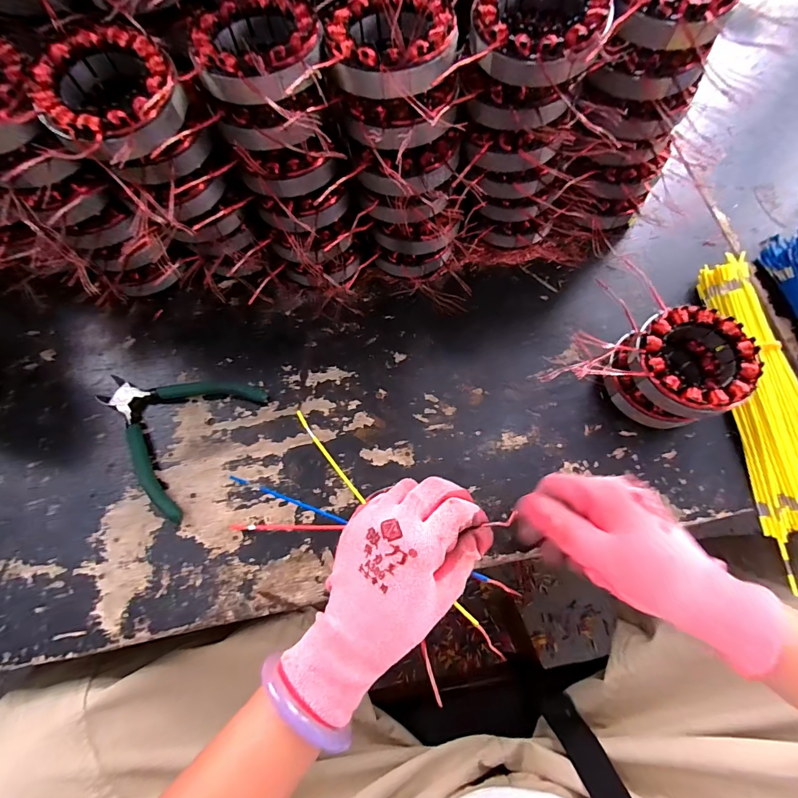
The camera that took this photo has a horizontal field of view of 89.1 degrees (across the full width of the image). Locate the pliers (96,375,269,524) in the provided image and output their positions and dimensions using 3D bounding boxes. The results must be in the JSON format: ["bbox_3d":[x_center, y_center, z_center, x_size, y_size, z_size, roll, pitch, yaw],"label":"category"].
[{"bbox_3d":[-0.212,0.017,0.367,0.136,0.015,0.129,29,75,10],"label":"pliers"}]

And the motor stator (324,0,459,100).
[{"bbox_3d":[-0.004,-0.239,0.273,0.083,0.030,0.084,0,72,1],"label":"motor stator"}]

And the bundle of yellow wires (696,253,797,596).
[{"bbox_3d":[0.325,-0.001,0.350,0.071,0.023,0.270,-2,72,0],"label":"bundle of yellow wires"}]

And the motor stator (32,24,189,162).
[{"bbox_3d":[-0.186,-0.195,0.264,0.091,0.028,0.083,0,72,1],"label":"motor stator"}]

